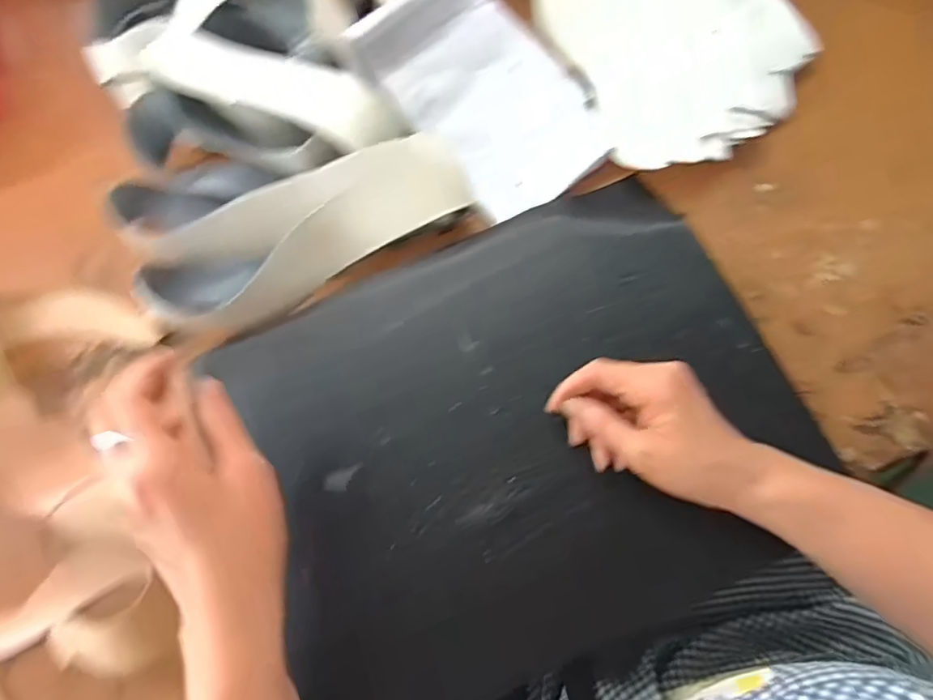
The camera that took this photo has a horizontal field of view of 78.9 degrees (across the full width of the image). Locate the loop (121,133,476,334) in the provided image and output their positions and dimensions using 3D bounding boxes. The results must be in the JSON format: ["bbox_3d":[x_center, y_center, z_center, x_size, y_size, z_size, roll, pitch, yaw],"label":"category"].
[{"bbox_3d":[-0.130,-0.097,0.459,0.270,0.056,0.077,-23,72,-6],"label":"loop"}]

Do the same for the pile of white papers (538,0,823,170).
[{"bbox_3d":[0.201,-0.294,0.530,0.219,0.043,0.253,-23,72,-6],"label":"pile of white papers"}]

